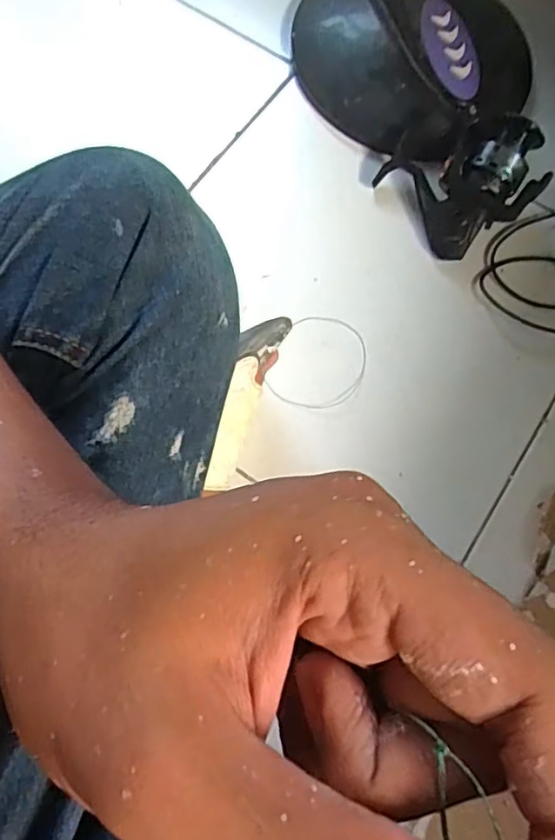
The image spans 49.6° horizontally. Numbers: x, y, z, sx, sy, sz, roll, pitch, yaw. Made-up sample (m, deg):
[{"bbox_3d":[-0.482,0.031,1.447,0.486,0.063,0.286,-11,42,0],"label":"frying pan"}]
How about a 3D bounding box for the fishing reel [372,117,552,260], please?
[{"bbox_3d":[0.183,-0.233,0.571,0.123,0.065,0.111,-28,76,-10],"label":"fishing reel"}]

